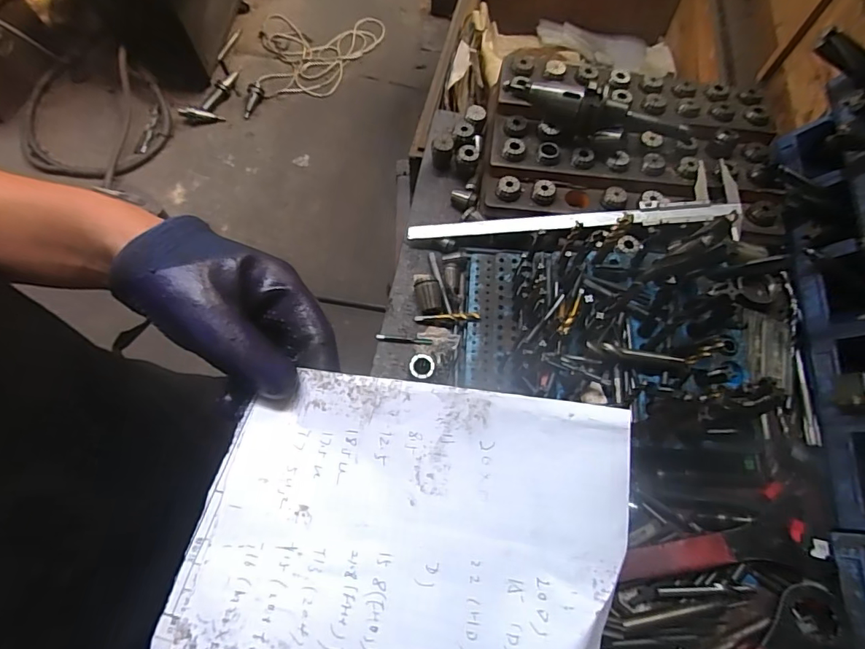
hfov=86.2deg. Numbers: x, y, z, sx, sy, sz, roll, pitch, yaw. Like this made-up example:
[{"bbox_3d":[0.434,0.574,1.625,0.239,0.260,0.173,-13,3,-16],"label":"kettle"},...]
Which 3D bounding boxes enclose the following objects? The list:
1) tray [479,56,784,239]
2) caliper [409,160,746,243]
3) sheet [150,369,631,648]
[{"bbox_3d":[0.261,-0.246,0.606,0.370,0.071,0.233,7,67,2],"label":"tray"},{"bbox_3d":[0.175,-0.151,0.587,0.401,0.020,0.089,1,83,6],"label":"caliper"},{"bbox_3d":[-0.016,0.099,0.211,0.190,0.028,0.143,5,73,17],"label":"sheet"}]

